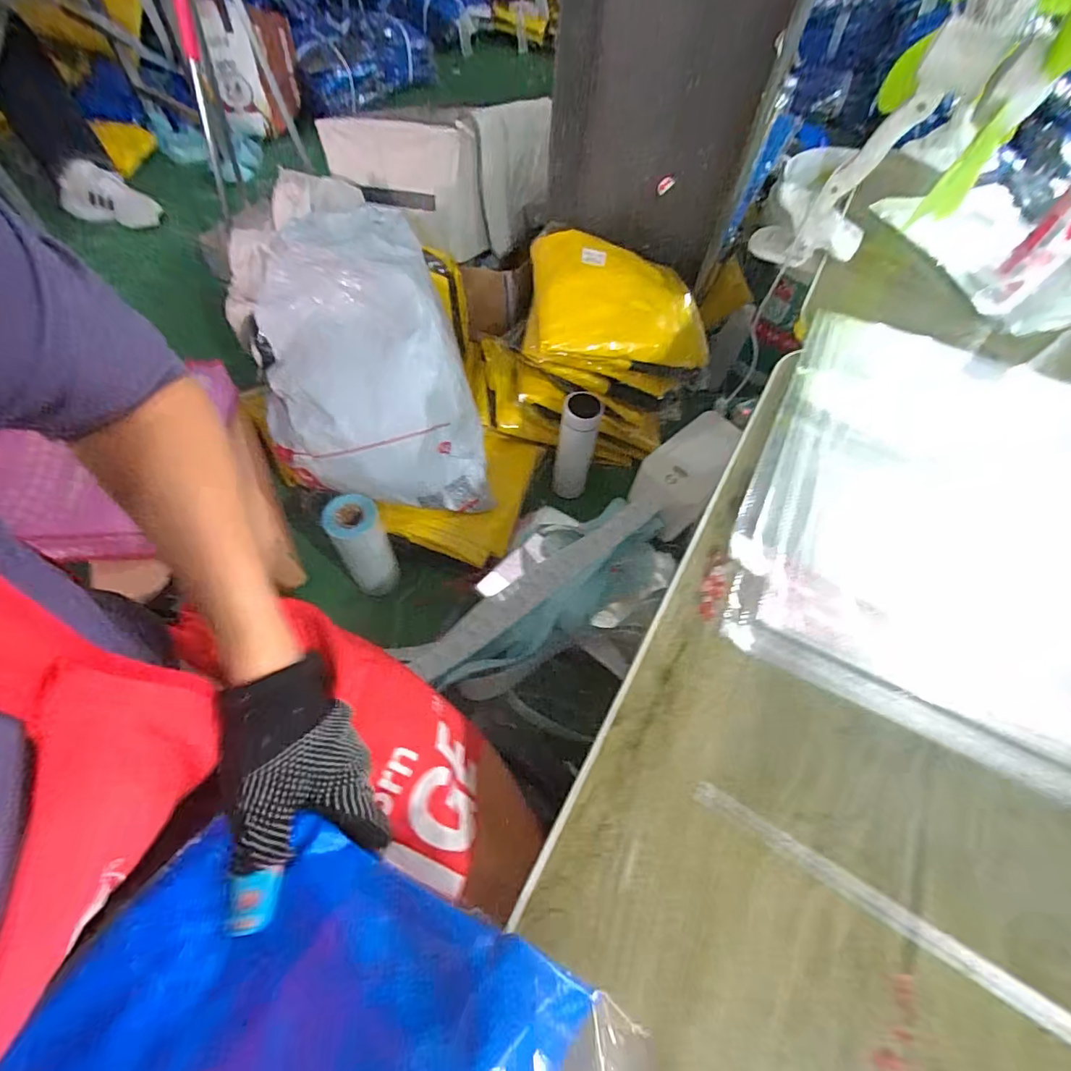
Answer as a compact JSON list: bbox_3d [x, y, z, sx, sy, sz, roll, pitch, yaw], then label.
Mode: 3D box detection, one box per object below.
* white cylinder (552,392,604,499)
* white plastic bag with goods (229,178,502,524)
[{"bbox_3d":[0.071,-0.156,0.915,0.066,0.212,0.061,7,60,1],"label":"white cylinder"},{"bbox_3d":[-0.278,-0.243,0.828,0.323,0.178,0.494,-22,100,-6],"label":"white plastic bag with goods"}]

